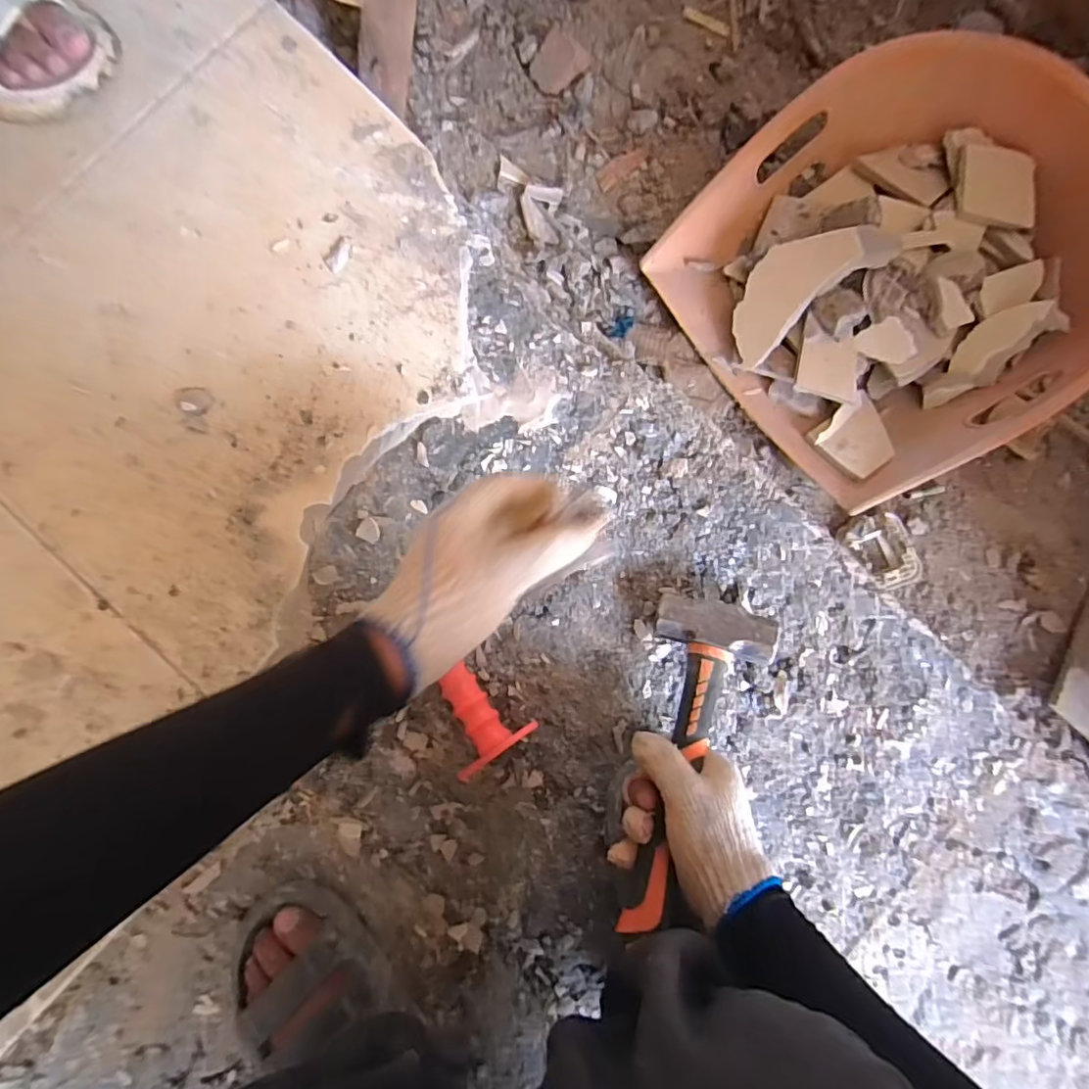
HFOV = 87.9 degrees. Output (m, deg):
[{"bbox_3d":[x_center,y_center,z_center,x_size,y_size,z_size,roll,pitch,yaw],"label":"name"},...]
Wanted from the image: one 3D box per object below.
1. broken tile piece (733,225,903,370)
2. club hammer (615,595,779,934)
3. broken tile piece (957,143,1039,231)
[{"bbox_3d":[0.271,-0.281,0.599,0.177,0.019,0.085,-37,90,15],"label":"broken tile piece"},{"bbox_3d":[0.116,0.172,0.459,0.090,0.037,0.259,18,74,-1],"label":"club hammer"},{"bbox_3d":[0.468,-0.371,0.582,0.071,0.014,0.090,6,87,13],"label":"broken tile piece"}]

